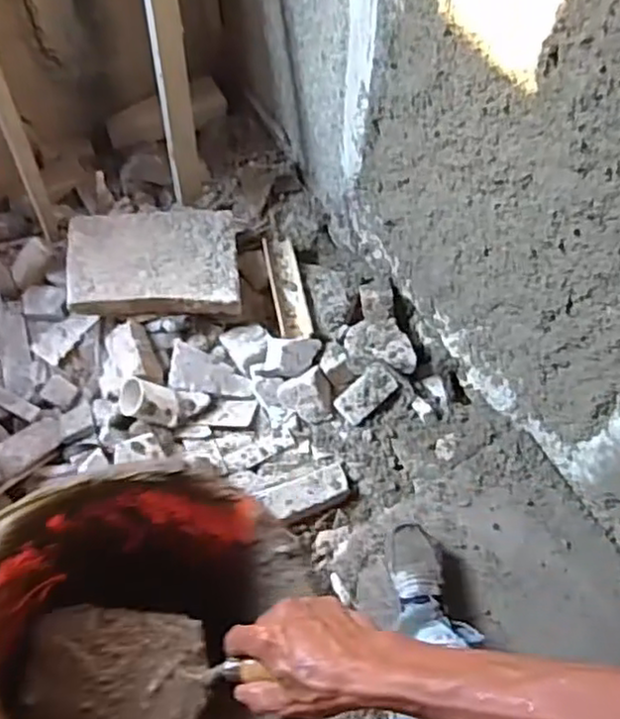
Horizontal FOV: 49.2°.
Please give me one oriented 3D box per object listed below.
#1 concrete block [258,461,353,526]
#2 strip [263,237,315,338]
[{"bbox_3d":[-0.011,0.306,1.520,0.196,0.035,0.087,-17,49,-14],"label":"concrete block"},{"bbox_3d":[-0.056,-0.180,1.710,0.082,0.020,0.315,-12,61,-2],"label":"strip"}]

